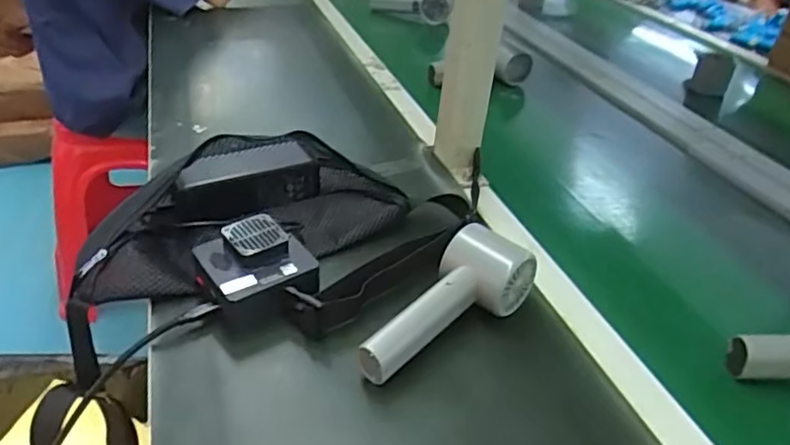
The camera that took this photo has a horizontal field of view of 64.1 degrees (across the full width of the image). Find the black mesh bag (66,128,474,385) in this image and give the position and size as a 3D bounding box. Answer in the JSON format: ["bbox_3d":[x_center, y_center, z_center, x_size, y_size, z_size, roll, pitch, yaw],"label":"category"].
[{"bbox_3d":[-0.099,0.008,0.527,0.318,0.079,0.198,-5,35,-17],"label":"black mesh bag"}]

